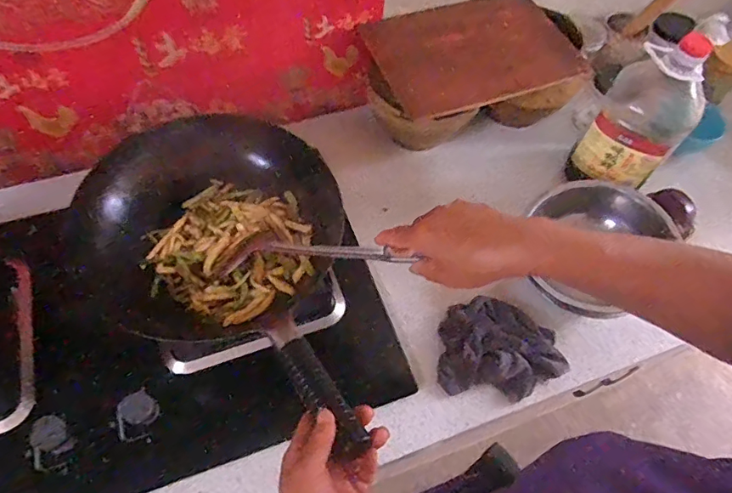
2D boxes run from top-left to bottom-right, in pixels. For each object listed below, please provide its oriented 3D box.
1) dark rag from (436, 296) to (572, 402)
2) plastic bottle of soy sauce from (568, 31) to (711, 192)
[{"bbox_3d":[0.181,0.133,0.649,0.164,0.037,0.126,4,58,0],"label":"dark rag"},{"bbox_3d":[0.412,-0.192,0.723,0.123,0.219,0.156,31,62,15],"label":"plastic bottle of soy sauce"}]

